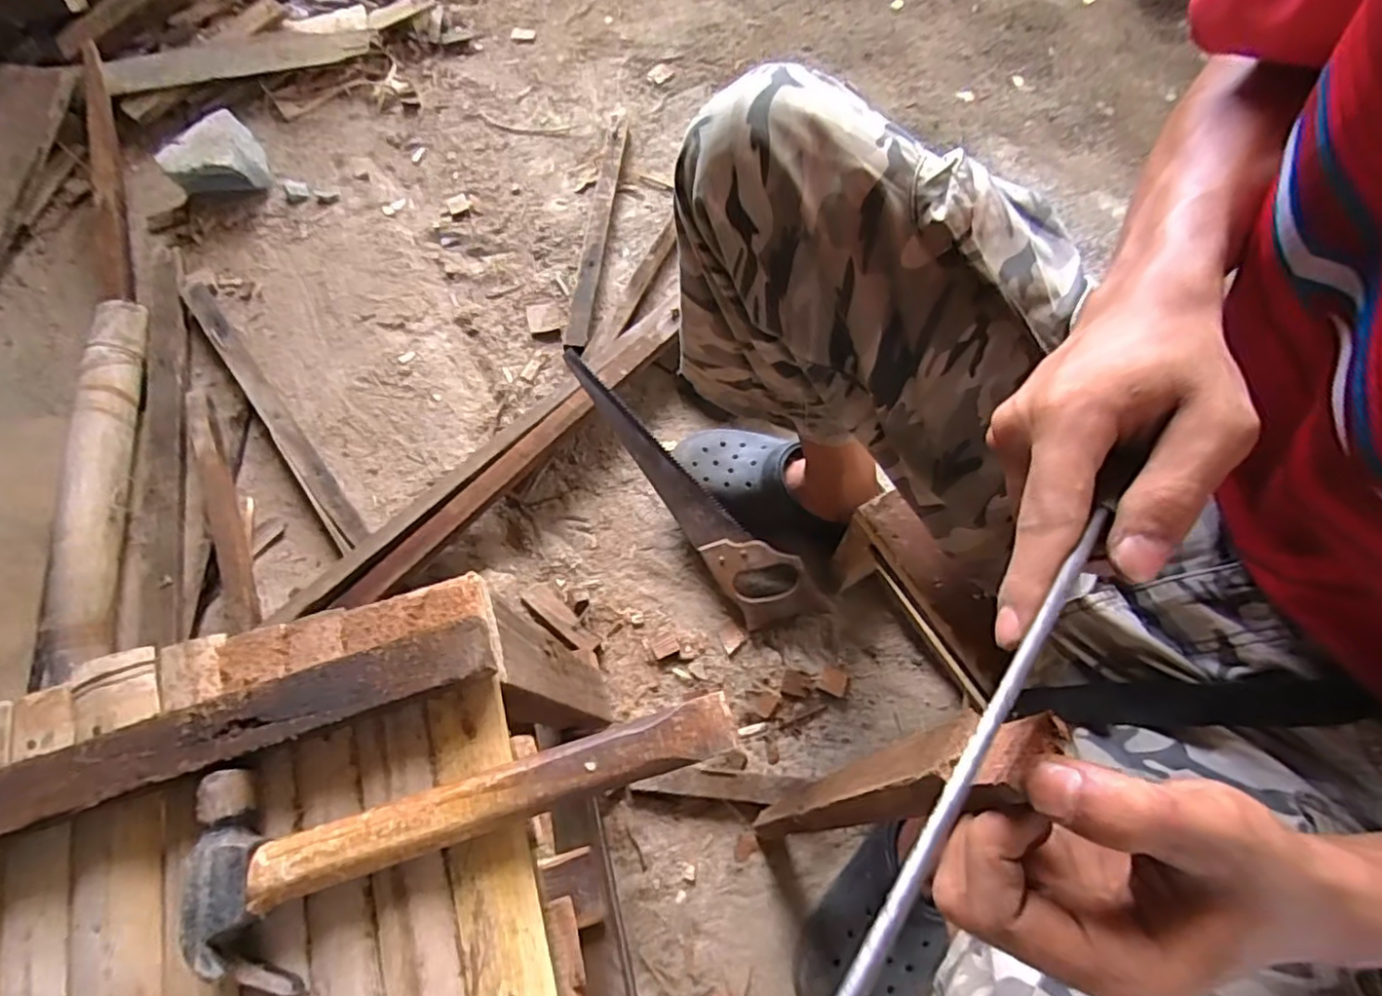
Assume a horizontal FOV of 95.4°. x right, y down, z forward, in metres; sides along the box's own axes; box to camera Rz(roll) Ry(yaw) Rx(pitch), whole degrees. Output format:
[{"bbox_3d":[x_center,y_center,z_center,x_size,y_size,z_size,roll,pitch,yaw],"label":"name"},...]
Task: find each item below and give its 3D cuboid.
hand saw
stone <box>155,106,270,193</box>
[{"bbox_3d":[0.000,-0.025,0.752,0.091,0.019,0.416,-35,84,4],"label":"hand saw"},{"bbox_3d":[-0.725,-0.512,0.958,0.129,0.072,0.096,-22,71,-9],"label":"stone"}]

